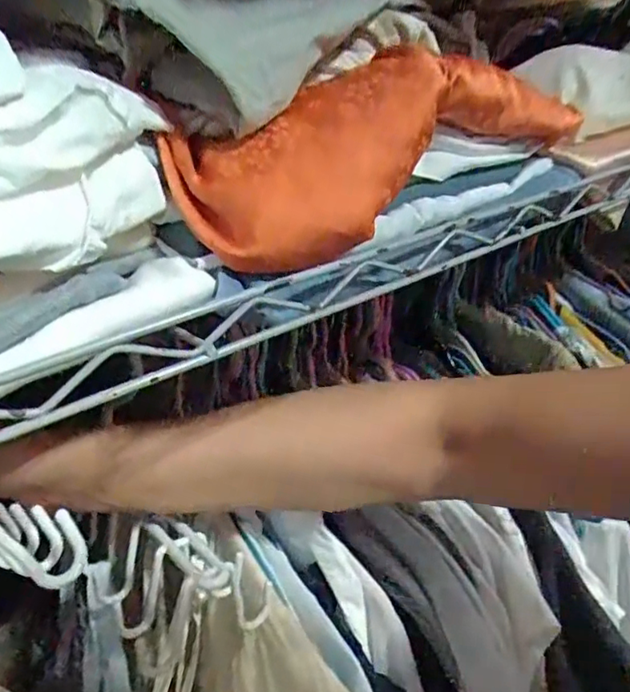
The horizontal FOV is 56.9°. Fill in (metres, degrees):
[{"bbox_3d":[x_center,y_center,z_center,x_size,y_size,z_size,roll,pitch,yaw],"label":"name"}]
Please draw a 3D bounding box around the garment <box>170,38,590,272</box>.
[{"bbox_3d":[0.046,-0.110,0.311,0.249,0.077,0.071,-26,29,-35],"label":"garment"}]

